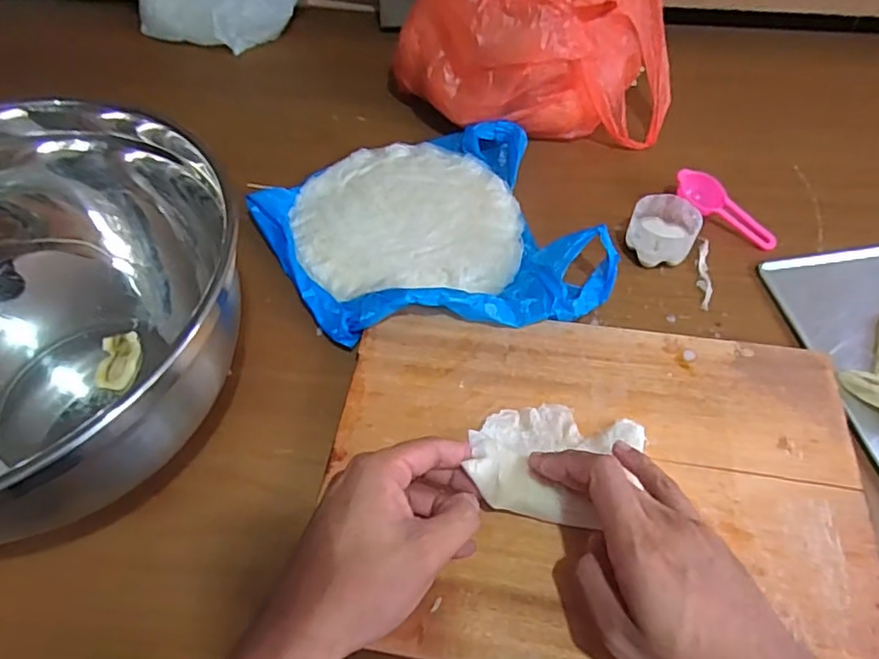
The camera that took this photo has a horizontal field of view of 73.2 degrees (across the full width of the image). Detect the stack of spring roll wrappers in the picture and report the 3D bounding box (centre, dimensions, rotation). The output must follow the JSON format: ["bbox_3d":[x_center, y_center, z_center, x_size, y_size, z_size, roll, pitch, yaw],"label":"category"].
[{"bbox_3d":[-0.031,-0.111,0.560,0.205,0.021,0.198,-2,56,1],"label":"stack of spring roll wrappers"}]

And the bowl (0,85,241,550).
[{"bbox_3d":[-0.271,0.000,0.396,0.300,0.168,0.274,-1,56,1],"label":"bowl"}]

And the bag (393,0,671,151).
[{"bbox_3d":[0.097,-0.299,0.594,0.282,0.154,0.187,11,57,9],"label":"bag"}]

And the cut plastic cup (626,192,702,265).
[{"bbox_3d":[0.195,-0.085,0.521,0.056,0.037,0.057,-1,56,1],"label":"cut plastic cup"}]

